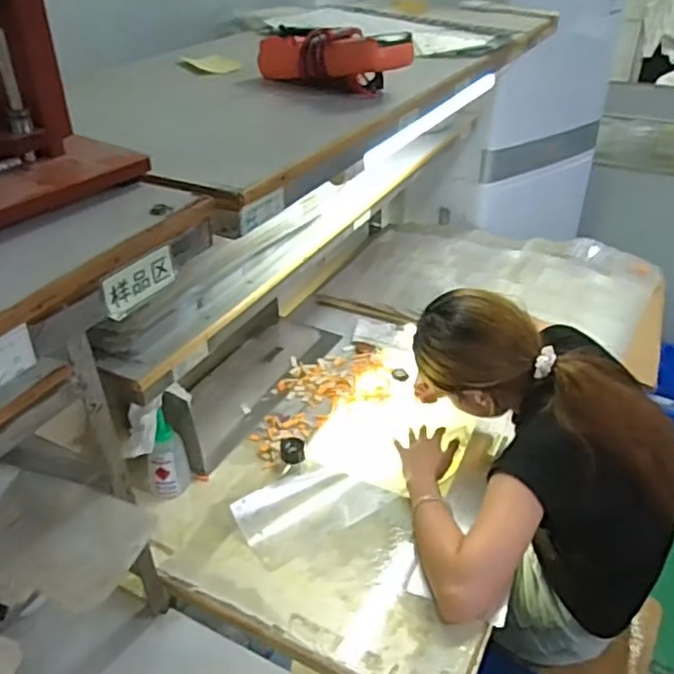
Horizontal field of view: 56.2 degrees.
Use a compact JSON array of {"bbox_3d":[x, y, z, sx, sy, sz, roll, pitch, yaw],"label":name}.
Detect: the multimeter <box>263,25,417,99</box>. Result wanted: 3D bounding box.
[{"bbox_3d":[-0.004,-0.319,0.720,0.181,0.057,0.073,22,41,31],"label":"multimeter"}]

